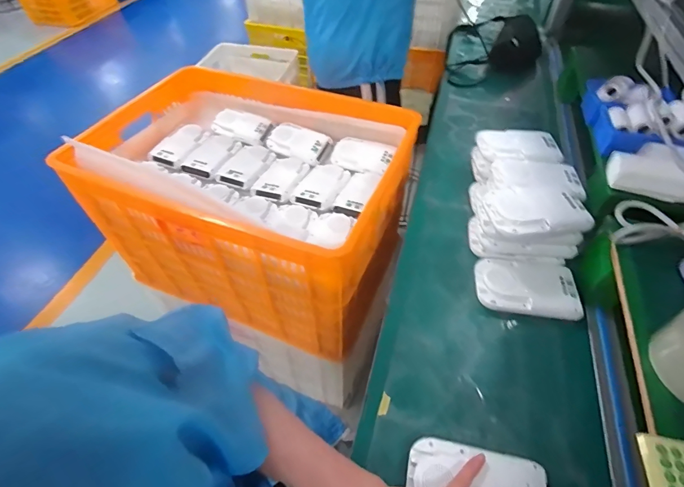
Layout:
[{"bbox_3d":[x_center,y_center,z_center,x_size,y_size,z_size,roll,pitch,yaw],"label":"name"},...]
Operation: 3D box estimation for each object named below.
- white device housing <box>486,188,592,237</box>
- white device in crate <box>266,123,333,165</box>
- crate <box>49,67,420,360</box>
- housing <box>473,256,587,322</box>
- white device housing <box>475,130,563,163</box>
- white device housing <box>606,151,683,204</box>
[{"bbox_3d":[0.306,-0.054,0.603,0.142,0.031,0.091,-6,50,-5],"label":"white device housing"},{"bbox_3d":[-0.111,-0.259,0.978,0.167,0.031,0.094,20,53,17],"label":"white device in crate"},{"bbox_3d":[-0.197,-0.108,0.962,0.645,0.390,0.498,17,52,15],"label":"crate"},{"bbox_3d":[0.296,0.069,0.609,0.153,0.025,0.095,7,50,7],"label":"housing"},{"bbox_3d":[0.352,-0.196,0.753,0.151,0.021,0.098,-4,50,-3],"label":"white device housing"},{"bbox_3d":[0.515,-0.104,0.606,0.152,0.030,0.081,22,53,18],"label":"white device housing"}]

